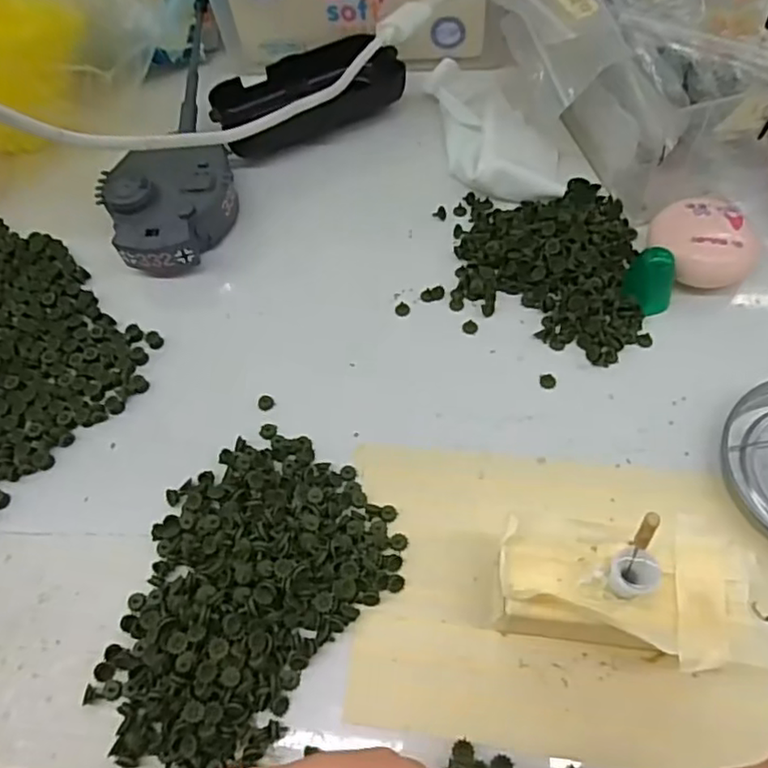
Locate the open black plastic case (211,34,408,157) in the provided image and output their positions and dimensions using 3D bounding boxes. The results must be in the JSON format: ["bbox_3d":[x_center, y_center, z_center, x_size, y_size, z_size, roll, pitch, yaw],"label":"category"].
[{"bbox_3d":[-0.046,-0.171,0.380,0.108,0.026,0.047,-23,62,-8],"label":"open black plastic case"}]

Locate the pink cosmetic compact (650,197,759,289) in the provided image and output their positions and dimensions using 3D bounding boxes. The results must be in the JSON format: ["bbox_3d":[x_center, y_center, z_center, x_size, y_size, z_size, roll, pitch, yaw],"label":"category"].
[{"bbox_3d":[0.151,-0.066,0.307,0.047,0.020,0.040,21,64,15],"label":"pink cosmetic compact"}]

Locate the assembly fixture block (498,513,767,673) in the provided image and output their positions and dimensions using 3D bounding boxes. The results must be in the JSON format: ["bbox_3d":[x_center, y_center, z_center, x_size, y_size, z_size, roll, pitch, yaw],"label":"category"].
[{"bbox_3d":[0.082,0.074,0.228,0.085,0.035,0.048,2,61,6],"label":"assembly fixture block"}]

